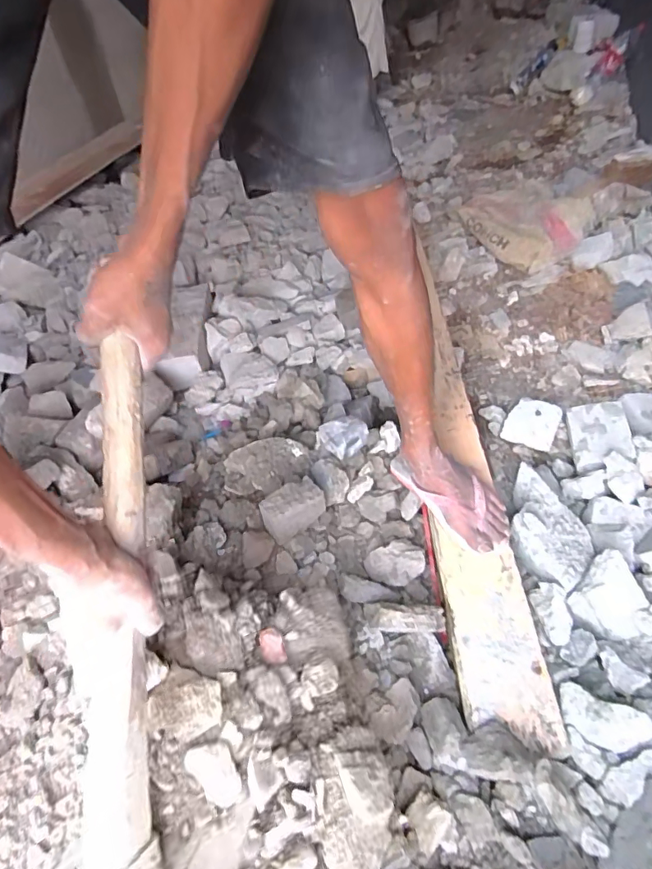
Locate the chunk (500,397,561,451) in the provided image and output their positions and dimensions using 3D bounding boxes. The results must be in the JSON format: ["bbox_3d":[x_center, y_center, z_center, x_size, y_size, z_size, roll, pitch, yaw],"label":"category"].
[{"bbox_3d":[0.436,-0.023,1.012,0.106,0.054,0.102,20,53,21],"label":"chunk"}]

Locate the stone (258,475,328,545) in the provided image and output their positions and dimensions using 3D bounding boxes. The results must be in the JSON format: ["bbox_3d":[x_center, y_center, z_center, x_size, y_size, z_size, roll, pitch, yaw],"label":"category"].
[{"bbox_3d":[-0.056,0.123,0.799,0.106,0.052,0.064,-35,55,-24],"label":"stone"}]

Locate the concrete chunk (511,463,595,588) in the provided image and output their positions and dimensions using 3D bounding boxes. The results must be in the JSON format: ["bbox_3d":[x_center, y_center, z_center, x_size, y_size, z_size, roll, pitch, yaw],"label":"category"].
[{"bbox_3d":[0.374,0.150,0.827,0.132,0.056,0.229,-21,50,-13],"label":"concrete chunk"}]

